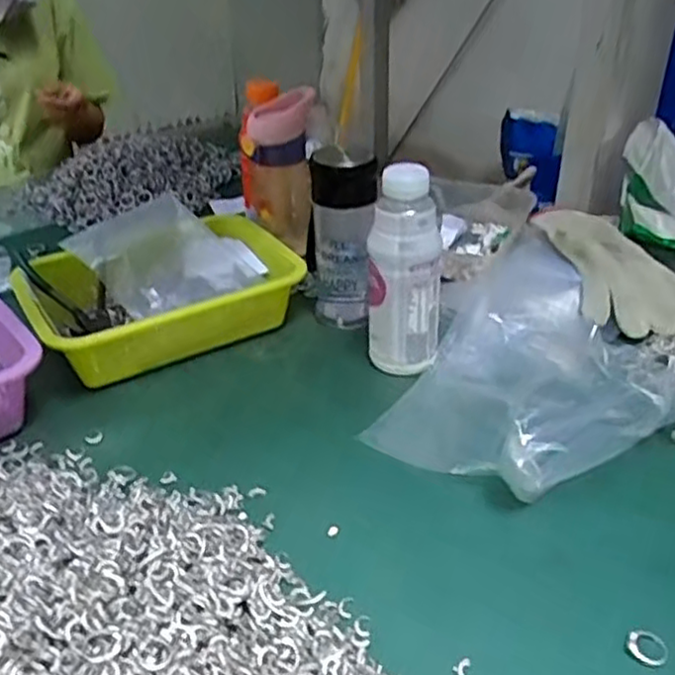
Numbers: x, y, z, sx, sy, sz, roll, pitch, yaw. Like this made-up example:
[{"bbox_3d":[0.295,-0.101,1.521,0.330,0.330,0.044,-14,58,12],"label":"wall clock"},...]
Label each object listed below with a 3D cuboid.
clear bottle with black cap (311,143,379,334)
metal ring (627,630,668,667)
[{"bbox_3d":[0.006,-0.103,0.747,0.063,0.192,0.056,3,33,3],"label":"clear bottle with black cap"},{"bbox_3d":[0.190,0.189,0.441,0.025,0.004,0.022,11,35,16],"label":"metal ring"}]

